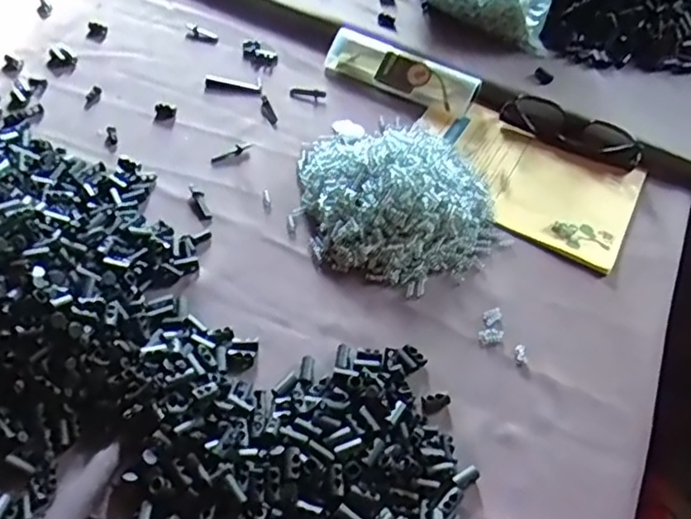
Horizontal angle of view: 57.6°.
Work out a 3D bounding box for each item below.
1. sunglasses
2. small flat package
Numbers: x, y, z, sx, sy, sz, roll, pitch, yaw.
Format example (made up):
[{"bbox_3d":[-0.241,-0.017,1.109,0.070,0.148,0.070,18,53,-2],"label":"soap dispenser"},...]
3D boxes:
[{"bbox_3d":[0.210,-0.121,0.582,0.129,0.032,0.028,22,53,11],"label":"sunglasses"},{"bbox_3d":[0.054,-0.188,0.621,0.152,0.027,0.039,26,54,14],"label":"small flat package"}]

